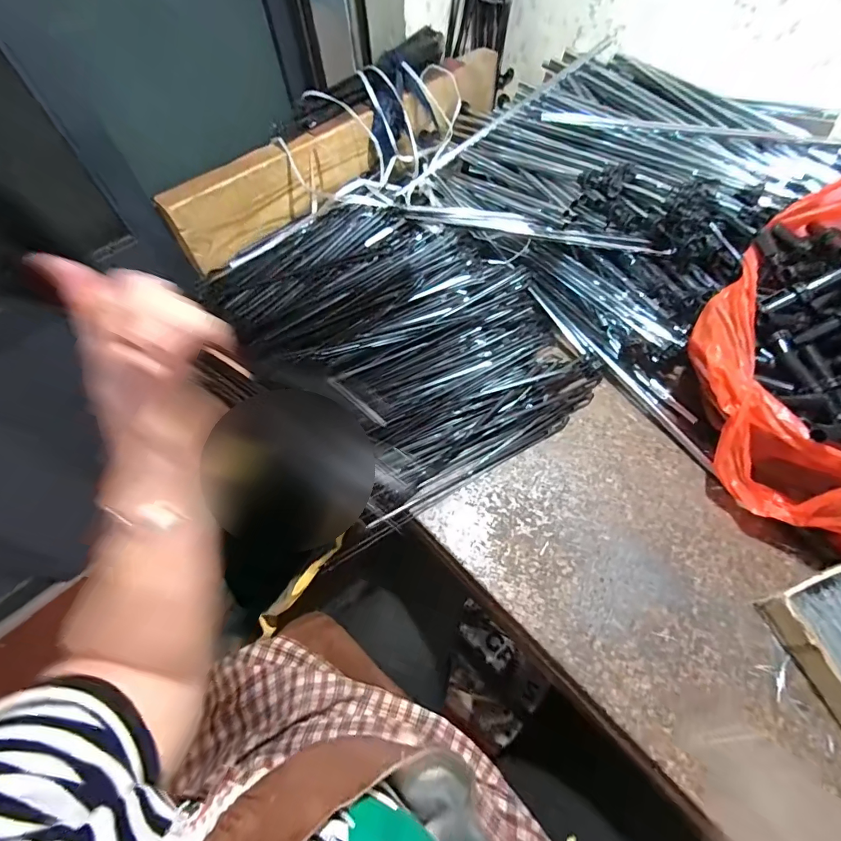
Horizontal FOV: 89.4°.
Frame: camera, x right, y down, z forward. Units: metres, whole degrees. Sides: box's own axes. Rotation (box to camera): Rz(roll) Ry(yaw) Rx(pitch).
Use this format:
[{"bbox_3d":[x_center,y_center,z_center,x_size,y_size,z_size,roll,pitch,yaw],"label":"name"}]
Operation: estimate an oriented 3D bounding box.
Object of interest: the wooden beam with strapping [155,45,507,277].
[{"bbox_3d":[-0.087,-0.382,0.600,0.554,0.085,0.058,-38,61,-20],"label":"wooden beam with strapping"}]

